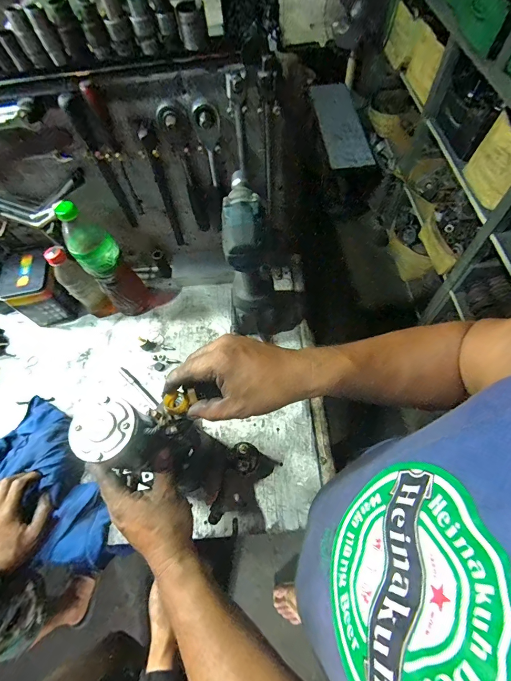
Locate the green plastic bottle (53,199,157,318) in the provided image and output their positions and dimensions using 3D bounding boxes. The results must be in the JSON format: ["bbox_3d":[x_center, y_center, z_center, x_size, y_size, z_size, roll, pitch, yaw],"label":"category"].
[{"bbox_3d":[-0.285,-0.149,0.650,0.083,0.267,0.078,-34,65,-13],"label":"green plastic bottle"}]

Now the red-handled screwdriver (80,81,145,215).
[{"bbox_3d":[-0.216,-0.287,0.541,0.020,0.216,0.030,-21,63,-7],"label":"red-handled screwdriver"}]

